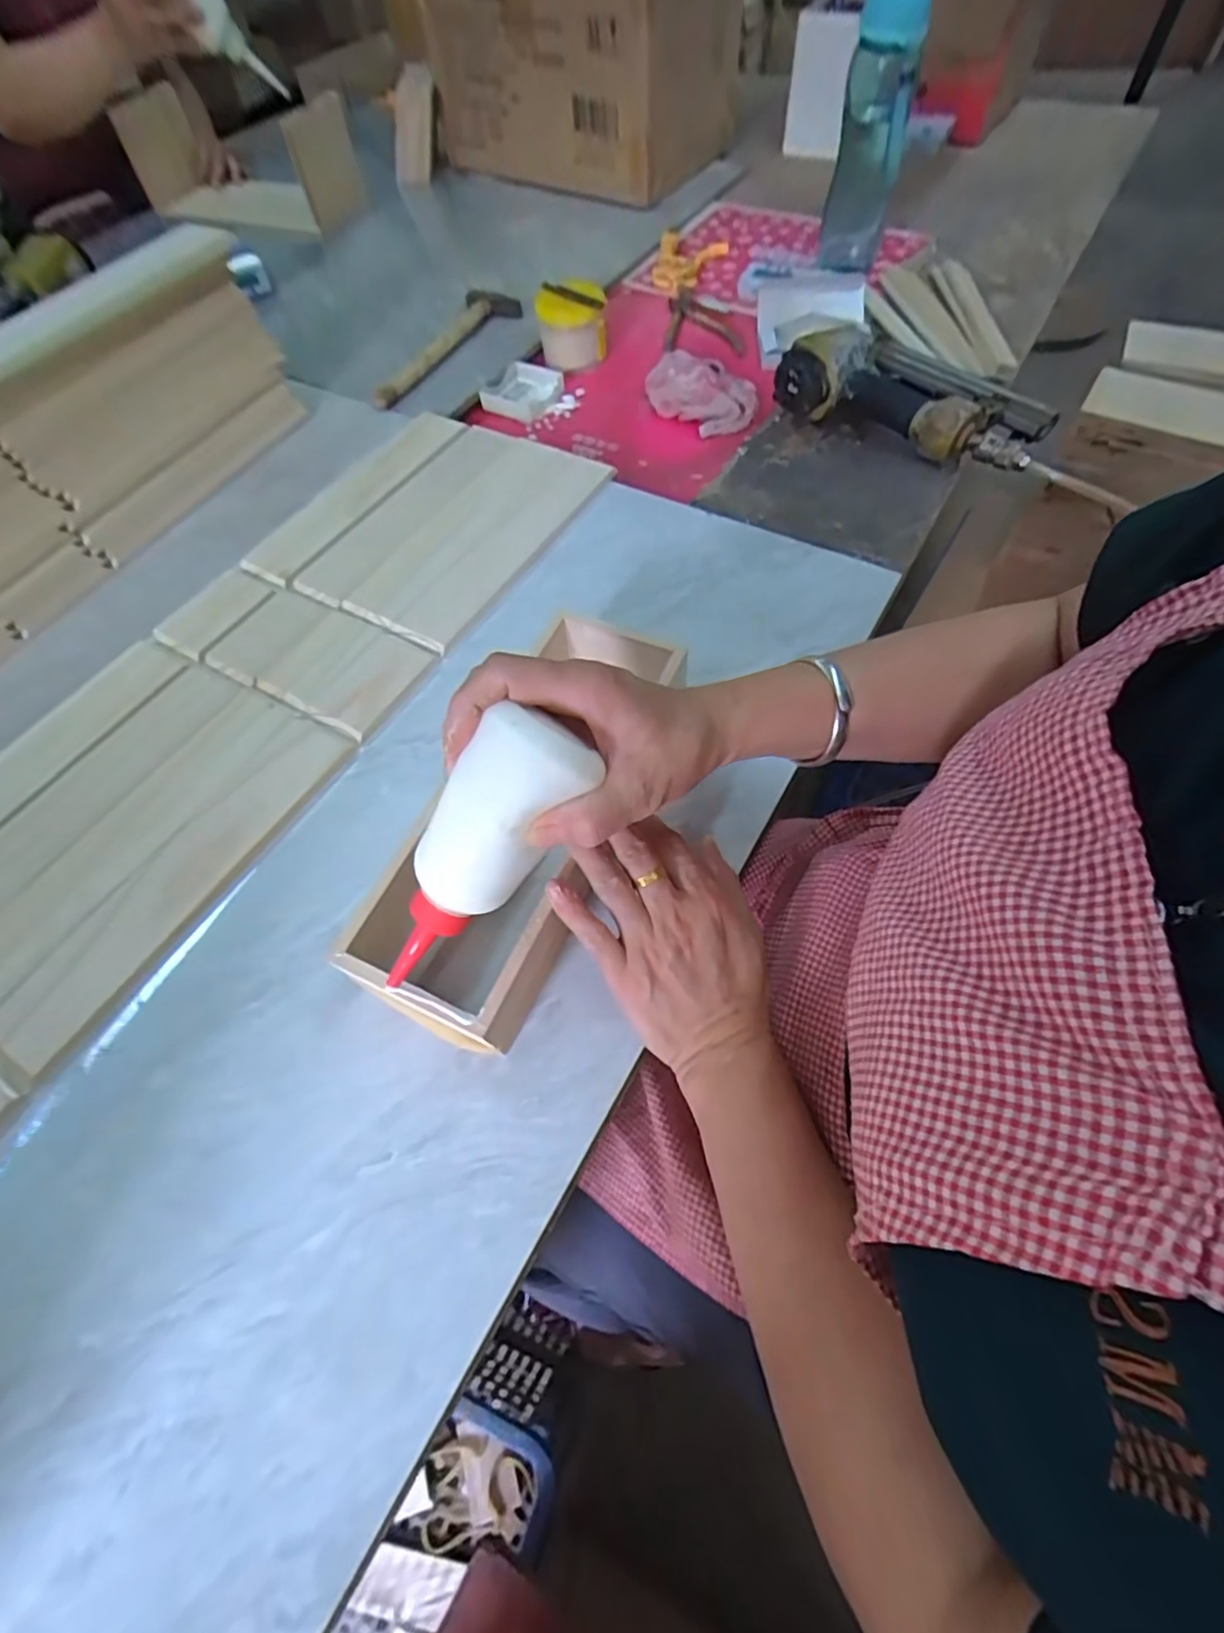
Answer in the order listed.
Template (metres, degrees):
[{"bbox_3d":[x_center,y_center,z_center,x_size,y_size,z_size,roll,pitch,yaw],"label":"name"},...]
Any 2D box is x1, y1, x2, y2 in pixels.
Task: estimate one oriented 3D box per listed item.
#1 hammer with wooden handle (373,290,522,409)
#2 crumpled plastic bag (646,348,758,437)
[{"bbox_3d":[-0.200,-0.550,0.736,0.054,0.023,0.241,27,66,16],"label":"hammer with wooden handle"},{"bbox_3d":[0.098,-0.461,0.684,0.086,0.029,0.124,-40,67,-18],"label":"crumpled plastic bag"}]

